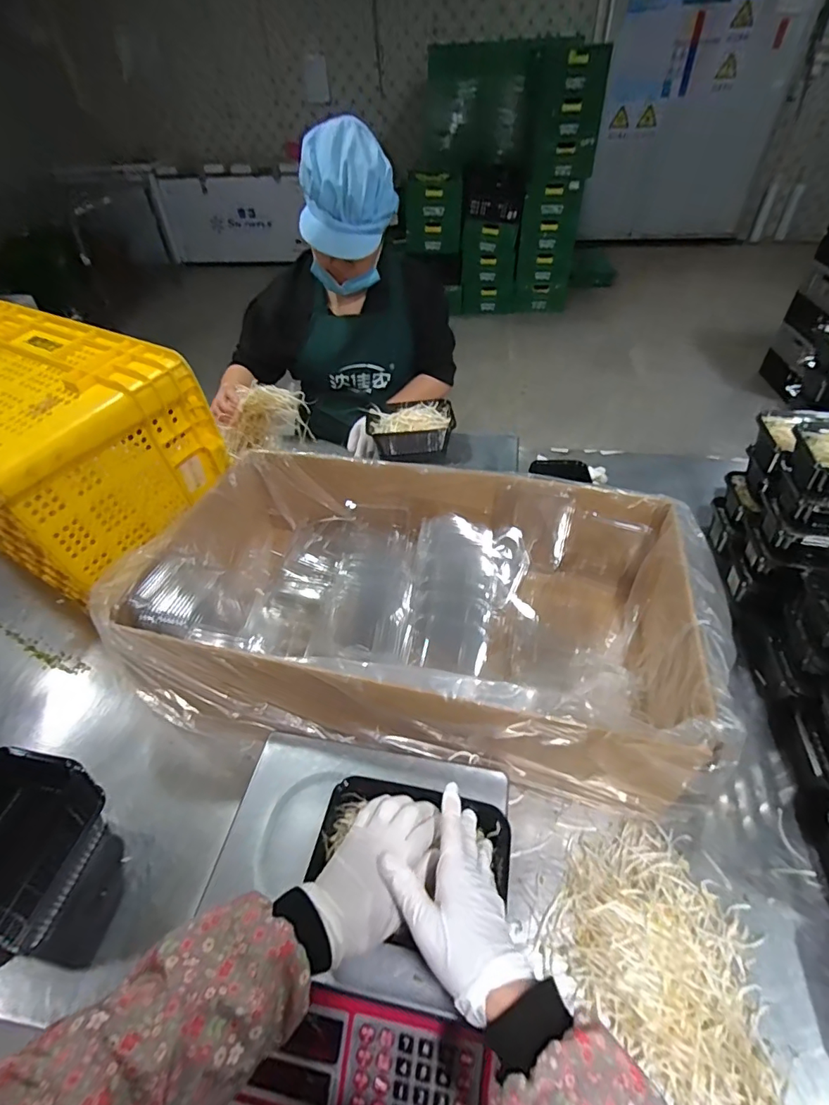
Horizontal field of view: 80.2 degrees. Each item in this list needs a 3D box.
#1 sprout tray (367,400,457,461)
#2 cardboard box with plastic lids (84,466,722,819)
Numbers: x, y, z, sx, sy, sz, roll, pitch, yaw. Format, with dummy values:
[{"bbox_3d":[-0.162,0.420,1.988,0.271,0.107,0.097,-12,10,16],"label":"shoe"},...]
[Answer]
[{"bbox_3d":[0.000,-0.255,1.022,0.160,0.071,0.104,0,45,3],"label":"sprout tray"},{"bbox_3d":[0.000,0.077,0.747,0.745,0.204,0.456,7,46,10],"label":"cardboard box with plastic lids"}]

